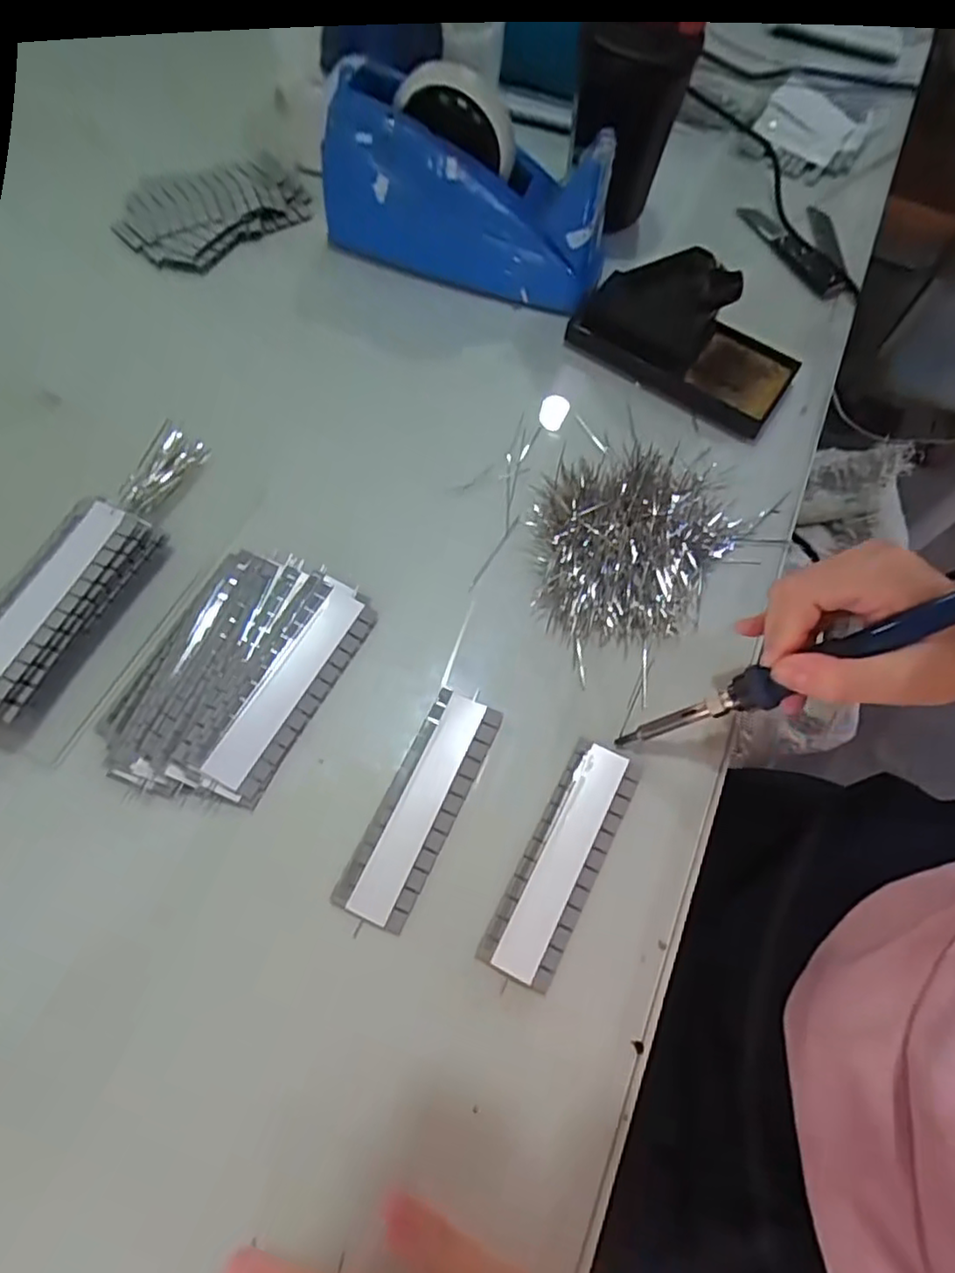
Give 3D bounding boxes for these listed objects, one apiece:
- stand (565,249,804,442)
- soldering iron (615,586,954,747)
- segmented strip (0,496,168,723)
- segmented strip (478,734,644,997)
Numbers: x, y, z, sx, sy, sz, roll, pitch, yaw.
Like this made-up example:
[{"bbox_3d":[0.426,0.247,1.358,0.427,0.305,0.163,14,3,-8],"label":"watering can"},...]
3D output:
[{"bbox_3d":[0.154,-0.222,0.477,0.163,0.070,0.074,30,67,6],"label":"stand"},{"bbox_3d":[0.163,0.014,0.327,0.215,0.015,0.018,-30,58,28],"label":"soldering iron"},{"bbox_3d":[-0.237,-0.017,0.374,0.051,0.032,0.136,26,66,4],"label":"segmented strip"},{"bbox_3d":[0.046,0.116,0.356,0.038,0.011,0.126,28,67,8],"label":"segmented strip"}]

